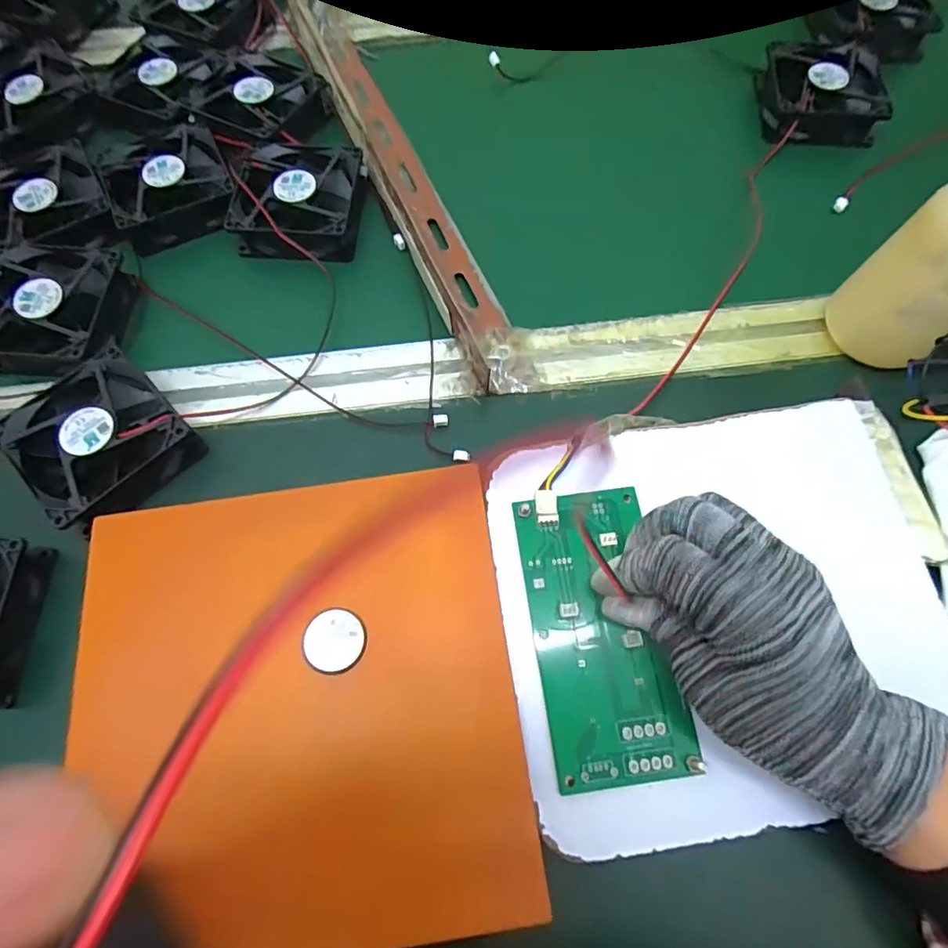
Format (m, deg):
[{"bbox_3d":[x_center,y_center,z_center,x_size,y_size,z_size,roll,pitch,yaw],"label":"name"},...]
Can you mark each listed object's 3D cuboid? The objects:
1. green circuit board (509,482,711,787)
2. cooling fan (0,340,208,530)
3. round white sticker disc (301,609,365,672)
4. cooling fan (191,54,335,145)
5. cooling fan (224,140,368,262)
[{"bbox_3d":[0.060,0.074,0.262,0.064,0.007,0.134,-10,70,-1],"label":"green circuit board"},{"bbox_3d":[-0.207,-0.016,0.306,0.080,0.028,0.083,-43,72,-14],"label":"cooling fan"},{"bbox_3d":[-0.065,0.078,0.257,0.027,0.004,0.027,4,65,-9],"label":"round white sticker disc"},{"bbox_3d":[-0.158,-0.271,0.405,0.072,0.023,0.081,20,70,11],"label":"cooling fan"},{"bbox_3d":[-0.120,-0.186,0.372,0.078,0.021,0.094,6,68,6],"label":"cooling fan"}]

